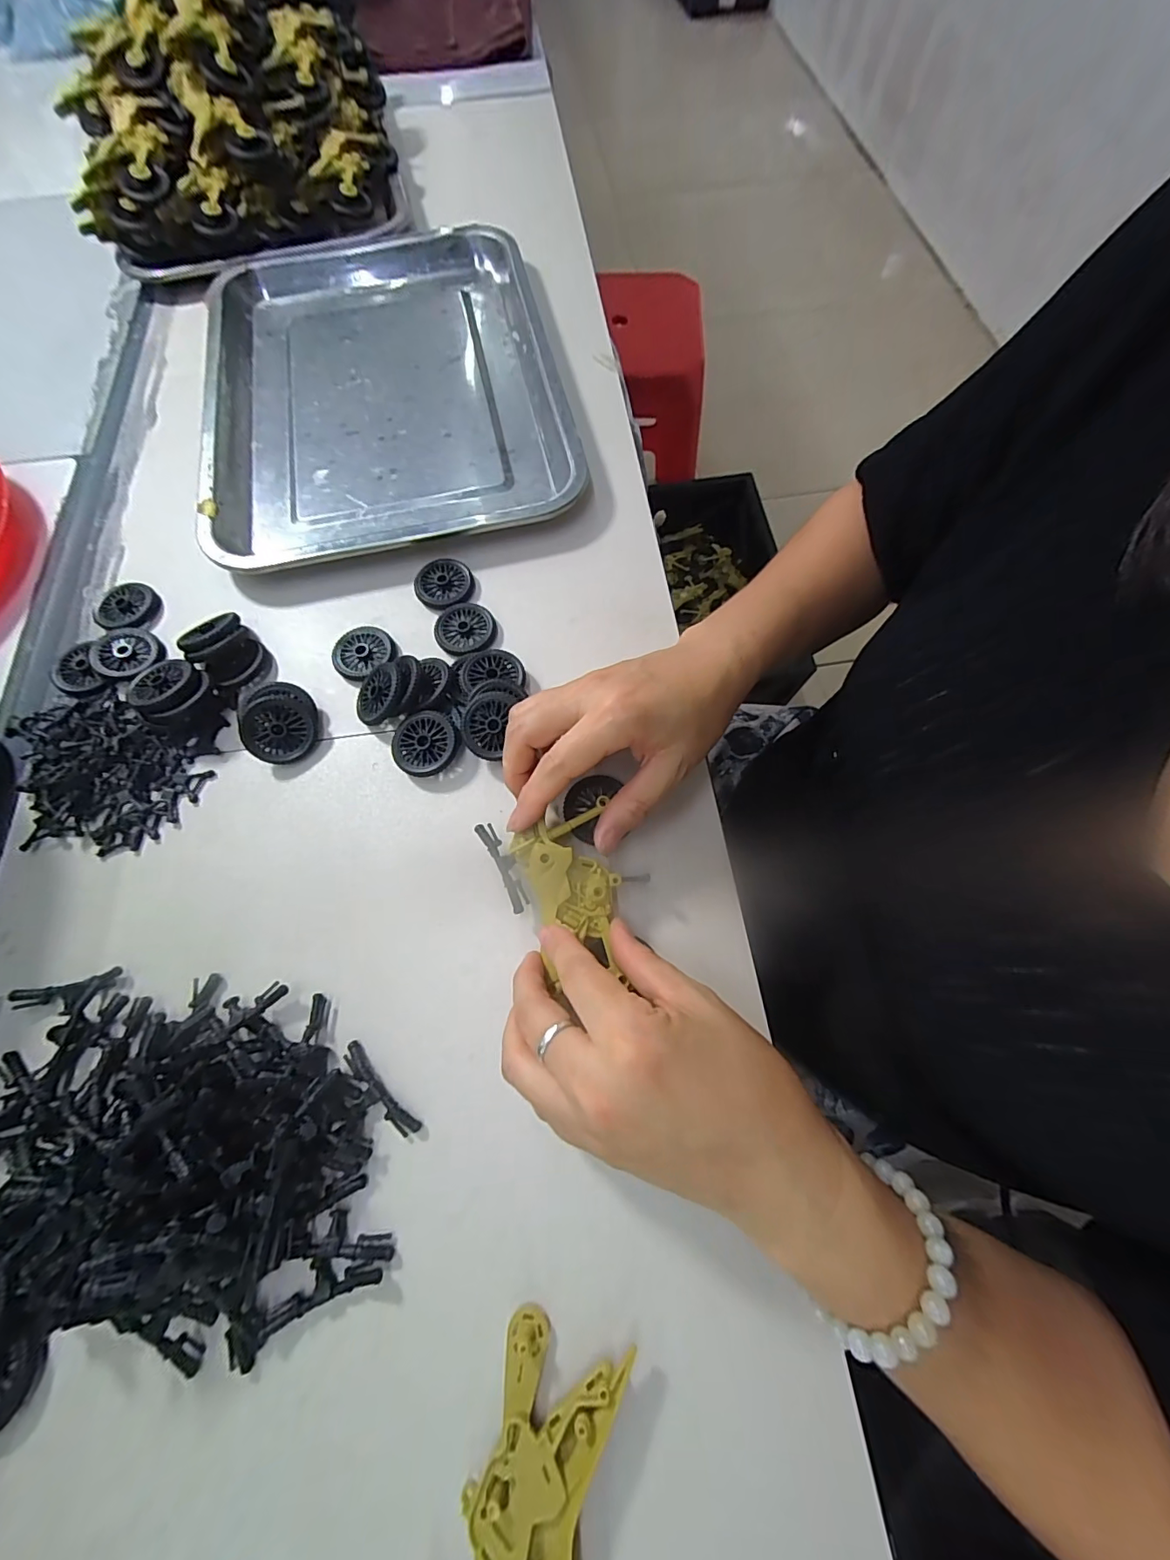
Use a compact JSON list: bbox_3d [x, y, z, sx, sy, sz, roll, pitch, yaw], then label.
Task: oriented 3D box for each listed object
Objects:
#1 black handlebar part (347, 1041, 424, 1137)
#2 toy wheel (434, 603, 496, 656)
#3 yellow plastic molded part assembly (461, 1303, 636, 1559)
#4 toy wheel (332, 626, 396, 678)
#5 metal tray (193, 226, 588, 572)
[{"bbox_3d":[-0.095,0.143,0.226,0.049,0.006,0.009,42,76,15],"label":"black handlebar part"},{"bbox_3d":[-0.077,-0.096,0.315,0.037,0.006,0.036,-1,69,2],"label":"toy wheel"},{"bbox_3d":[-0.019,0.257,0.175,0.049,0.016,0.096,18,71,8],"label":"yellow plastic molded part assembly"},{"bbox_3d":[-0.139,-0.080,0.311,0.037,0.008,0.033,-39,73,-12],"label":"toy wheel"},{"bbox_3d":[-0.160,-0.316,0.388,0.265,0.023,0.355,-14,70,-3],"label":"metal tray"}]

